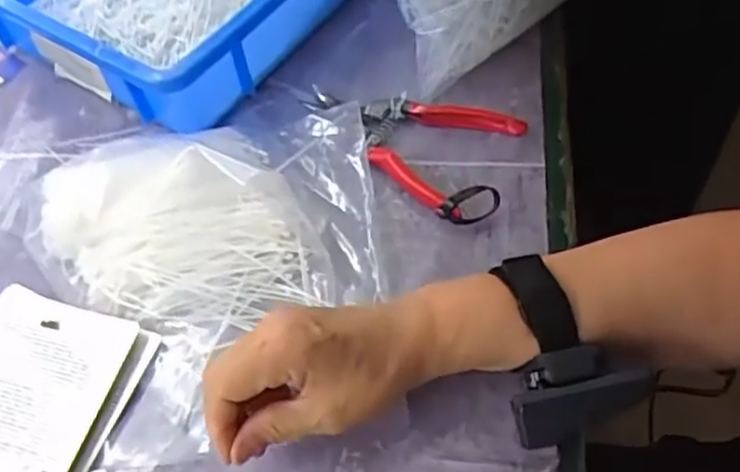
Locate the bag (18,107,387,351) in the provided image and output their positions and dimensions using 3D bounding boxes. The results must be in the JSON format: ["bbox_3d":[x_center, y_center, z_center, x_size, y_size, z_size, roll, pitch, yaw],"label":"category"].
[{"bbox_3d":[-0.117,-0.019,0.471,0.236,0.042,0.165,-9,54,0],"label":"bag"}]

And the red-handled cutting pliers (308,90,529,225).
[{"bbox_3d":[0.020,-0.067,0.495,0.159,0.021,0.095,16,58,17],"label":"red-handled cutting pliers"}]

